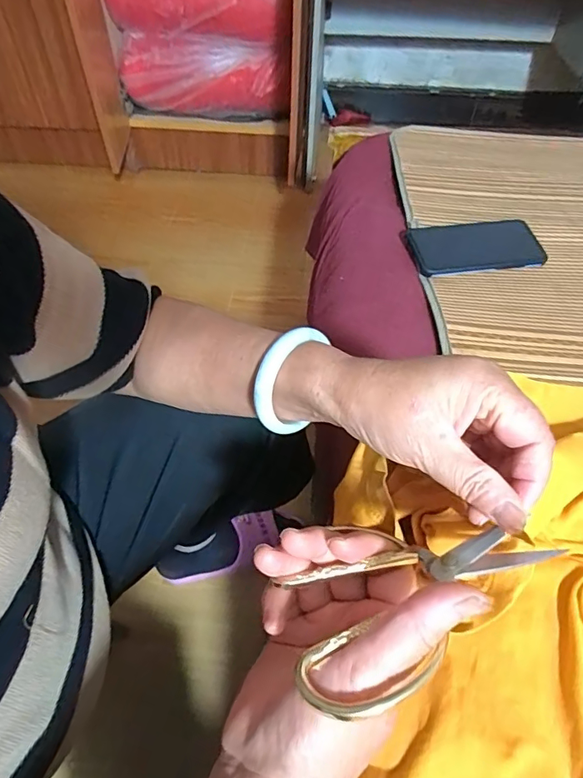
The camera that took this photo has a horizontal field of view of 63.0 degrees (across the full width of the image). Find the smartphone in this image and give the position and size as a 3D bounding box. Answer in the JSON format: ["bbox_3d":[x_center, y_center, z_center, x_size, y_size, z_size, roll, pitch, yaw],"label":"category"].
[{"bbox_3d":[0.224,-0.174,0.580,0.156,0.010,0.074,-7,67,-6],"label":"smartphone"}]

